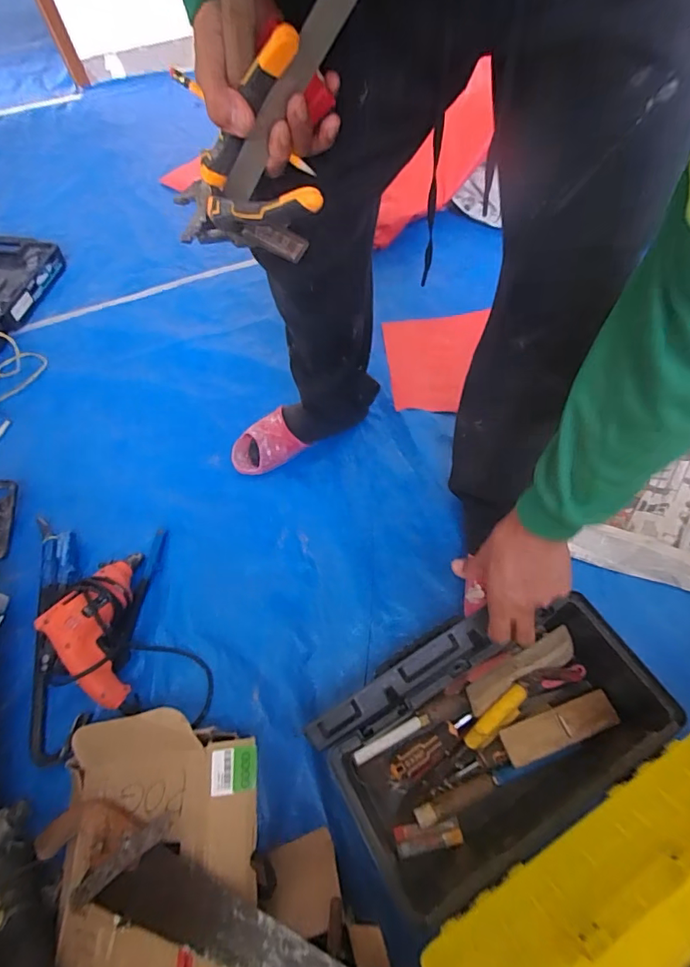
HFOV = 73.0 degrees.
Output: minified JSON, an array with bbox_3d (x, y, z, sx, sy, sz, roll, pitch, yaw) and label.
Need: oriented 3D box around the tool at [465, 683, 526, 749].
[{"bbox_3d":[0.210,0.323,0.641,0.104,0.023,0.032,-36,64,-15],"label":"tool"}]

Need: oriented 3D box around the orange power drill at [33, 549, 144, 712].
[{"bbox_3d":[-0.408,0.229,0.750,0.107,0.102,0.252,-12,62,-3],"label":"orange power drill"}]

